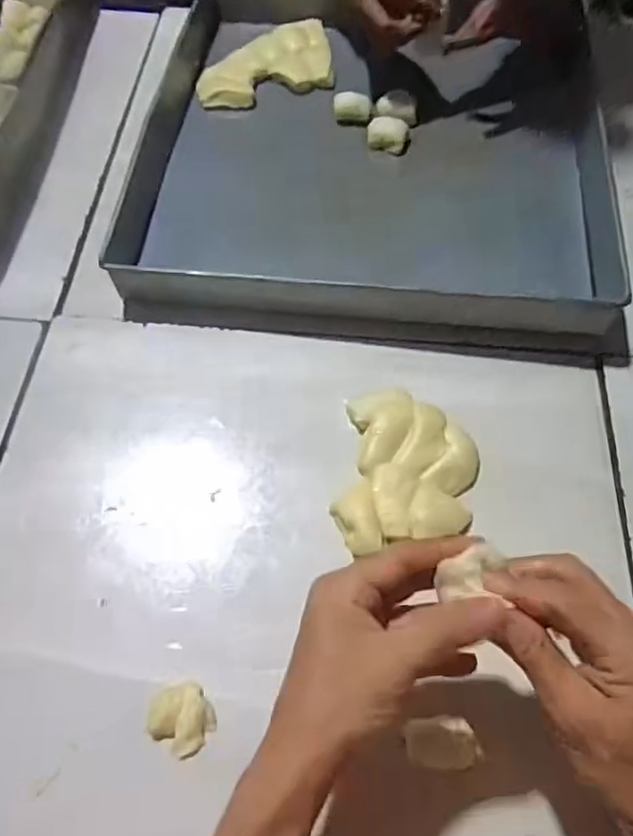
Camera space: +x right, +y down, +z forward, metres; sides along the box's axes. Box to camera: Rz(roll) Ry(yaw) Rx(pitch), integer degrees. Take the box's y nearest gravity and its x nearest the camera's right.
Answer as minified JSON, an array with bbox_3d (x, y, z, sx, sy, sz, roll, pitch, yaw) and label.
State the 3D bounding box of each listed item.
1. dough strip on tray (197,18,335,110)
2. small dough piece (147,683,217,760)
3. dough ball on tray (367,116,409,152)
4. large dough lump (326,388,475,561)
[{"bbox_3d":[-0.060,-0.410,0.708,0.163,0.026,0.093,-18,66,-9],"label":"dough strip on tray"},{"bbox_3d":[-0.088,0.195,0.397,0.044,0.015,0.038,37,69,16],"label":"small dough piece"},{"bbox_3d":[0.078,-0.311,0.664,0.043,0.028,0.026,11,64,5],"label":"dough ball on tray"},{"bbox_3d":[0.072,0.046,0.480,0.103,0.027,0.132,10,64,4],"label":"large dough lump"}]

